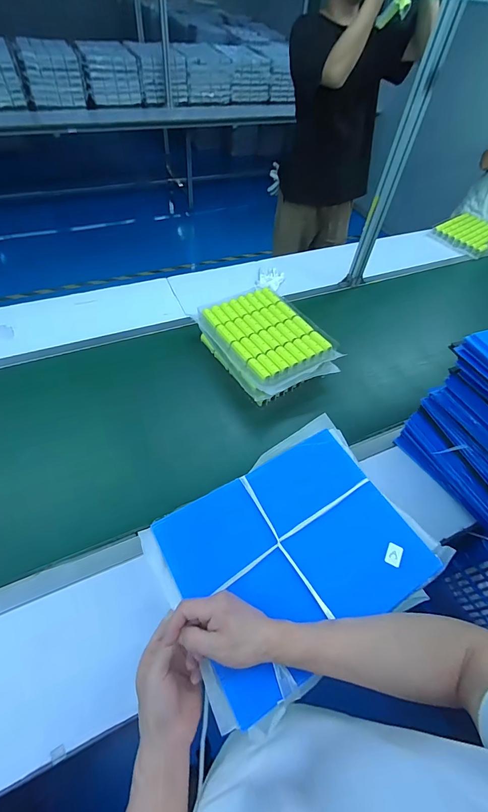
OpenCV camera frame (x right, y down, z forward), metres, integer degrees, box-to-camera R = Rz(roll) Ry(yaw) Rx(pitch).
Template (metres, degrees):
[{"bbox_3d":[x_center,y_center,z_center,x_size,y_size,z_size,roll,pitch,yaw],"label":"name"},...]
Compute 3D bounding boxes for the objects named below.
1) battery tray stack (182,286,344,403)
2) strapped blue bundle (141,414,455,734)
[{"bbox_3d":[0.065,-0.202,1.062,0.296,0.092,0.363,-26,59,-23],"label":"battery tray stack"},{"bbox_3d":[0.069,0.217,0.529,0.374,0.068,0.287,-26,60,-23],"label":"strapped blue bundle"}]

